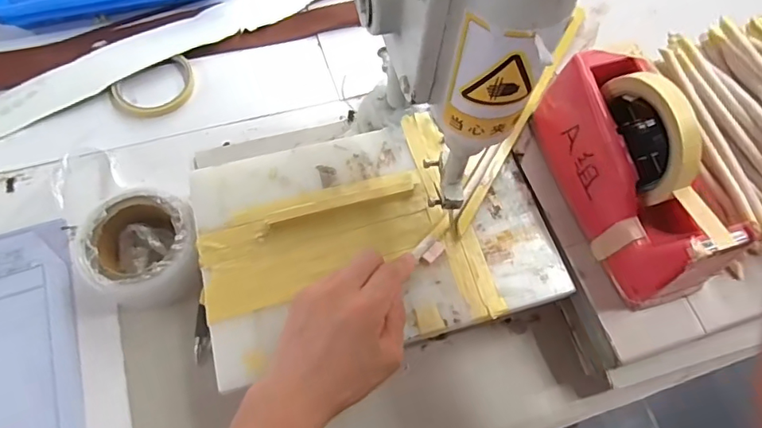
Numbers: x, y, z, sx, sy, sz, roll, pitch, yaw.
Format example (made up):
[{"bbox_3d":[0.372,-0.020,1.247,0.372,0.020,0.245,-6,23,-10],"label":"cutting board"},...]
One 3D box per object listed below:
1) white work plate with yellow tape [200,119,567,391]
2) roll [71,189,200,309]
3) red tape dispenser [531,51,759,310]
[{"bbox_3d":[-0.006,0.012,0.443,0.296,0.013,0.199,-14,67,-7],"label":"white work plate with yellow tape"},{"bbox_3d":[-0.212,0.035,0.451,0.101,0.042,0.114,-26,69,-14],"label":"roll"},{"bbox_3d":[0.210,-0.038,0.406,0.077,0.119,0.199,-14,67,-9],"label":"red tape dispenser"}]

